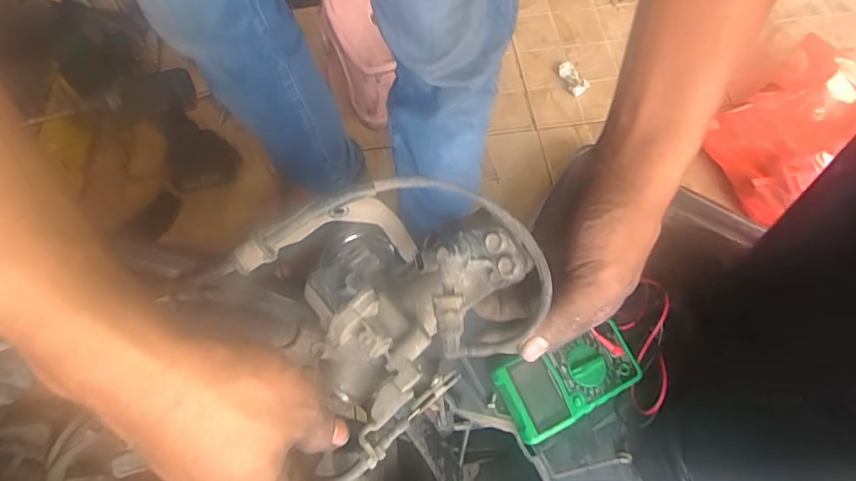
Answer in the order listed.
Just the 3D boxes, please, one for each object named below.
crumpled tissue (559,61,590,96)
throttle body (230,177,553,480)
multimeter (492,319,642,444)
[{"bbox_3d":[0.296,-0.334,1.013,0.034,0.026,0.081,-26,68,-10],"label":"crumpled tissue"},{"bbox_3d":[-0.019,0.036,0.281,0.141,0.102,0.113,-35,70,-14],"label":"throttle body"},{"bbox_3d":[0.139,0.133,0.480,0.137,0.025,0.070,-23,67,-9],"label":"multimeter"}]

